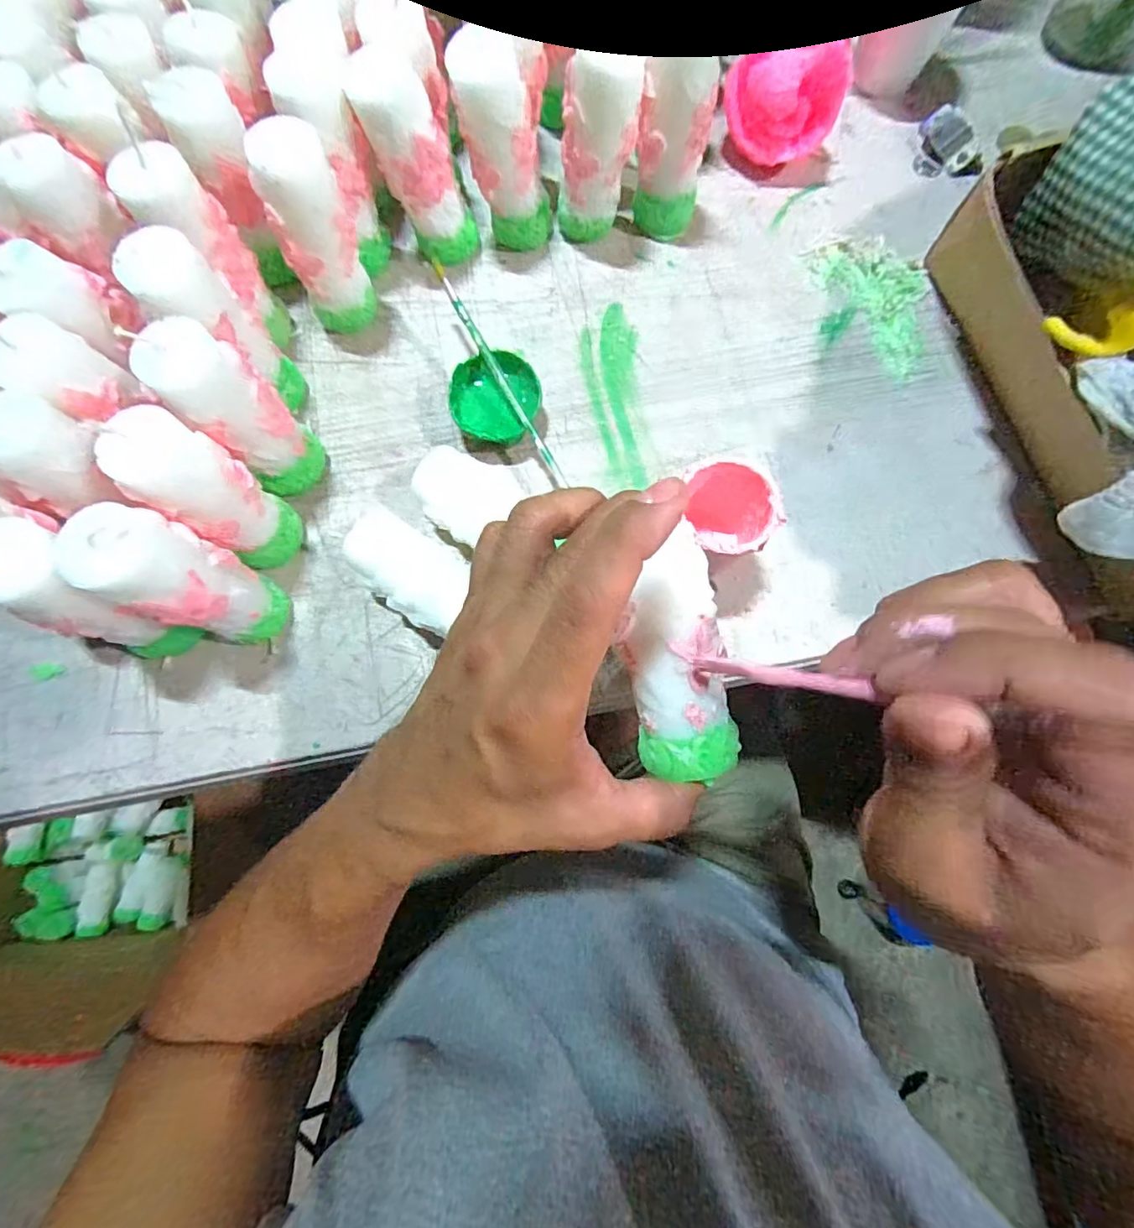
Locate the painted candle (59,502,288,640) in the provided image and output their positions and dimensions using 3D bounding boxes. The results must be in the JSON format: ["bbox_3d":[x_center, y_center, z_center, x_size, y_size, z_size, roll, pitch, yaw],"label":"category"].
[{"bbox_3d":[-0.182,-0.014,0.269,0.039,0.110,0.043,21,78,6],"label":"painted candle"}]

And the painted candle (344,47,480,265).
[{"bbox_3d":[-0.088,-0.267,0.333,0.052,0.101,0.042,-13,77,-2],"label":"painted candle"}]

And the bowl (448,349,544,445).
[{"bbox_3d":[-0.042,-0.127,0.334,0.051,0.030,0.050,0,77,1],"label":"bowl"}]

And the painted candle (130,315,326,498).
[{"bbox_3d":[-0.170,-0.103,0.292,0.039,0.105,0.039,0,77,1],"label":"painted candle"}]

